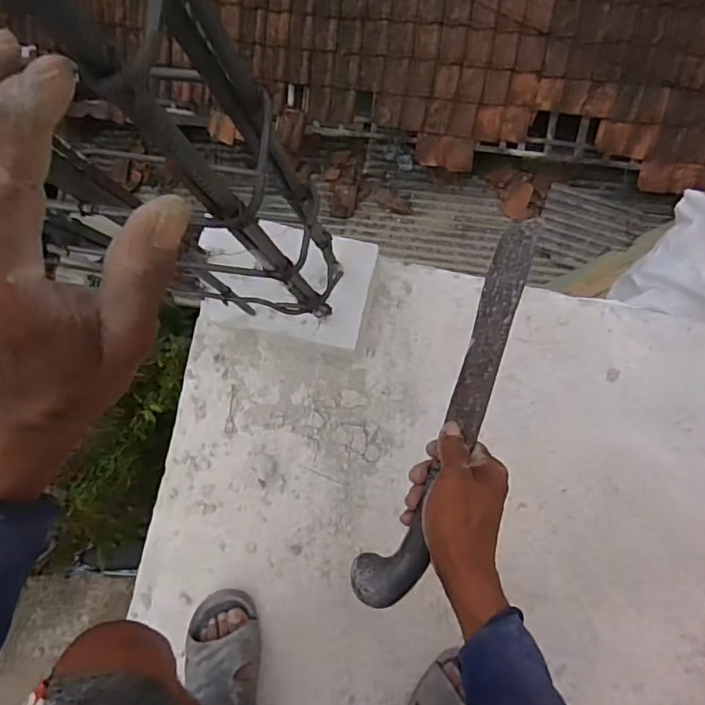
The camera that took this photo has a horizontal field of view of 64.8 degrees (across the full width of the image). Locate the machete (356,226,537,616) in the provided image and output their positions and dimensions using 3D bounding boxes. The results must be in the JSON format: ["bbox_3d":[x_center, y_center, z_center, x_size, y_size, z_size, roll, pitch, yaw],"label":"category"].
[{"bbox_3d":[0.095,0.046,0.498,0.056,0.030,0.365,15,75,41],"label":"machete"}]

